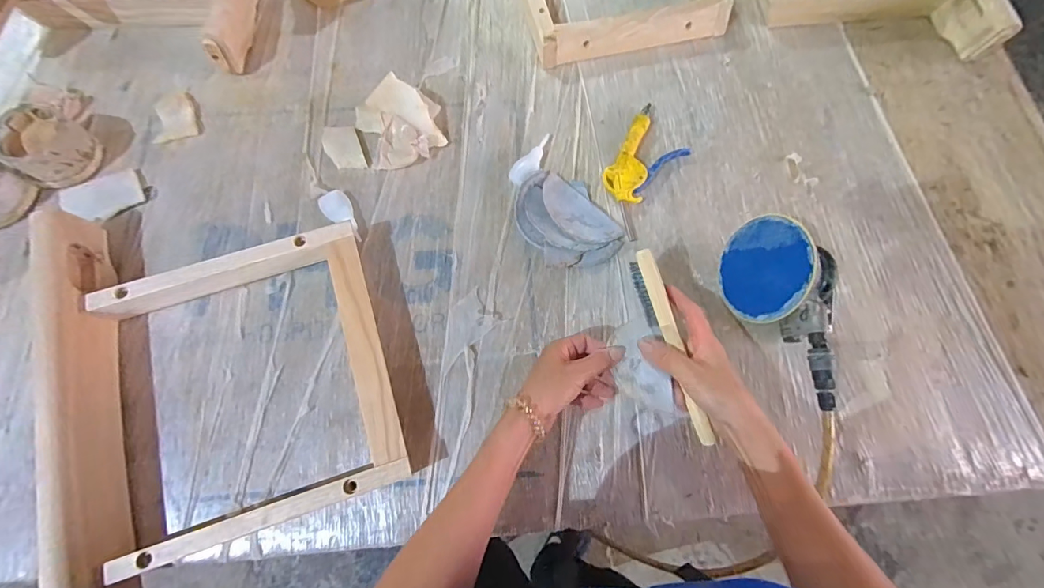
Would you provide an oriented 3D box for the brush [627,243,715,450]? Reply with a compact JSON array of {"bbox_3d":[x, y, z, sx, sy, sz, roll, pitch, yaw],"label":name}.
[{"bbox_3d":[0.150,0.051,0.452,0.023,0.019,0.197,-14,76,-6],"label":"brush"}]

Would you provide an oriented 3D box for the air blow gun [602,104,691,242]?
[{"bbox_3d":[0.158,-0.163,0.589,0.081,0.021,0.185,27,73,8],"label":"air blow gun"}]

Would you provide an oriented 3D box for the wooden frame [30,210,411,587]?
[{"bbox_3d":[-0.305,0.099,0.469,0.321,0.071,0.487,-17,73,-7],"label":"wooden frame"}]

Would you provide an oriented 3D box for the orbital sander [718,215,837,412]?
[{"bbox_3d":[0.305,0.016,0.491,0.108,0.101,0.212,-6,72,-3],"label":"orbital sander"}]

